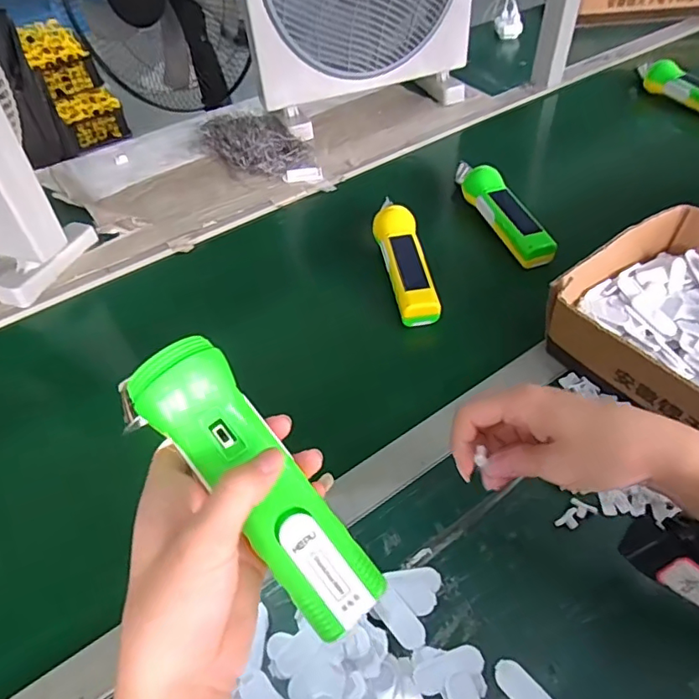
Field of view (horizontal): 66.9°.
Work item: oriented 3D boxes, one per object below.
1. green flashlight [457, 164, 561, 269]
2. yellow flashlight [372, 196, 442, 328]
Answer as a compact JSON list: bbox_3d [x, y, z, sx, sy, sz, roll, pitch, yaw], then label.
[{"bbox_3d":[0.194,-0.184,0.682,0.042,0.038,0.202,-17,49,-11],"label":"green flashlight"},{"bbox_3d":[0.064,-0.111,0.634,0.048,0.055,0.198,-10,48,-4],"label":"yellow flashlight"}]

